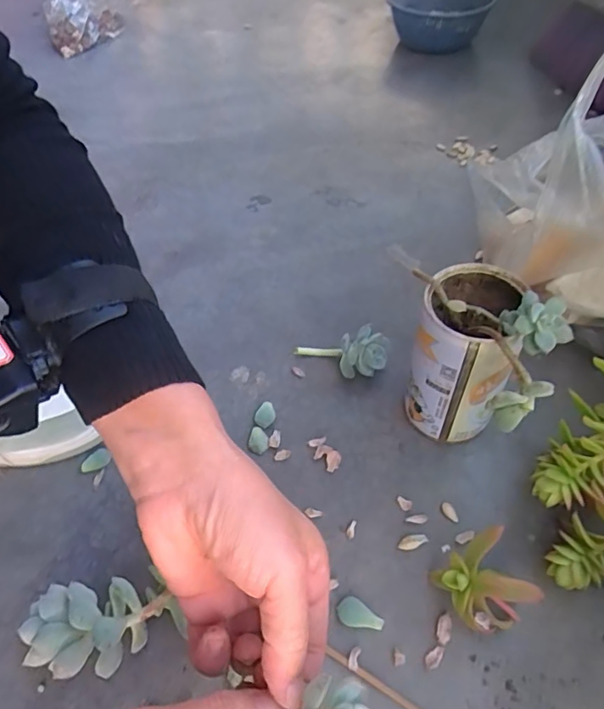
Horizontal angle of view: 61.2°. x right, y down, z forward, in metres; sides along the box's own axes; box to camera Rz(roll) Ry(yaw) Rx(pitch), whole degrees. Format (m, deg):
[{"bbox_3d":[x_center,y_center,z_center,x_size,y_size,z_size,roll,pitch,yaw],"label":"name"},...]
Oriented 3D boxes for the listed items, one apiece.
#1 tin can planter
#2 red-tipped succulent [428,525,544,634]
[{"bbox_3d":[0.108,0.004,0.355,0.059,0.118,0.068,13,54,15],"label":"tin can planter"},{"bbox_3d":[0.107,0.137,0.304,0.043,0.034,0.045,-21,53,-11],"label":"red-tipped succulent"}]

